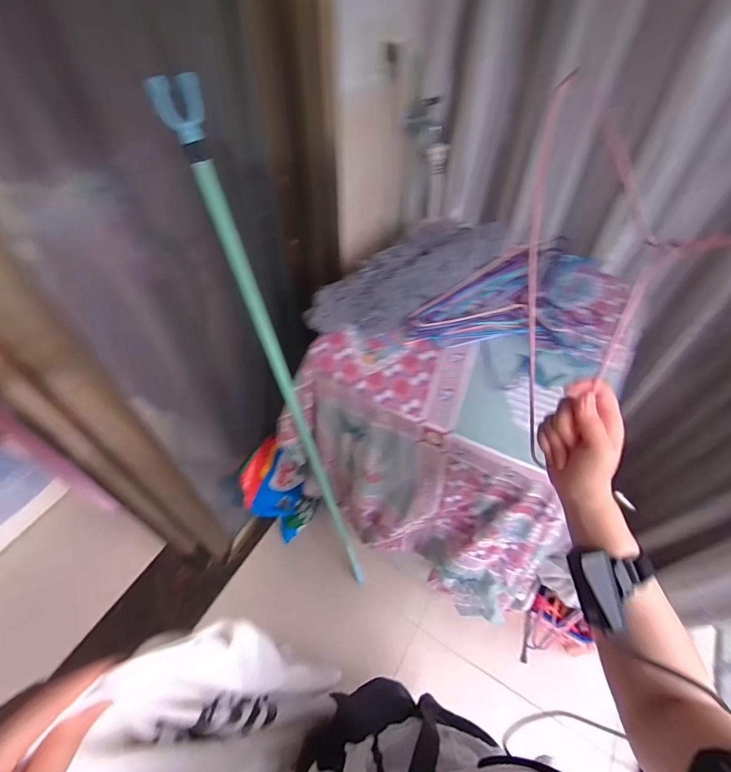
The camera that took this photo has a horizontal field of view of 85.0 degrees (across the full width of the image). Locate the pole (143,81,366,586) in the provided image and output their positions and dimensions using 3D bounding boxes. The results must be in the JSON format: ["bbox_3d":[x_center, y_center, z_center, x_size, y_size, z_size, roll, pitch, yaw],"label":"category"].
[{"bbox_3d":[-0.150,0.074,0.894,0.059,1.247,0.033,-29,37,-22],"label":"pole"}]

